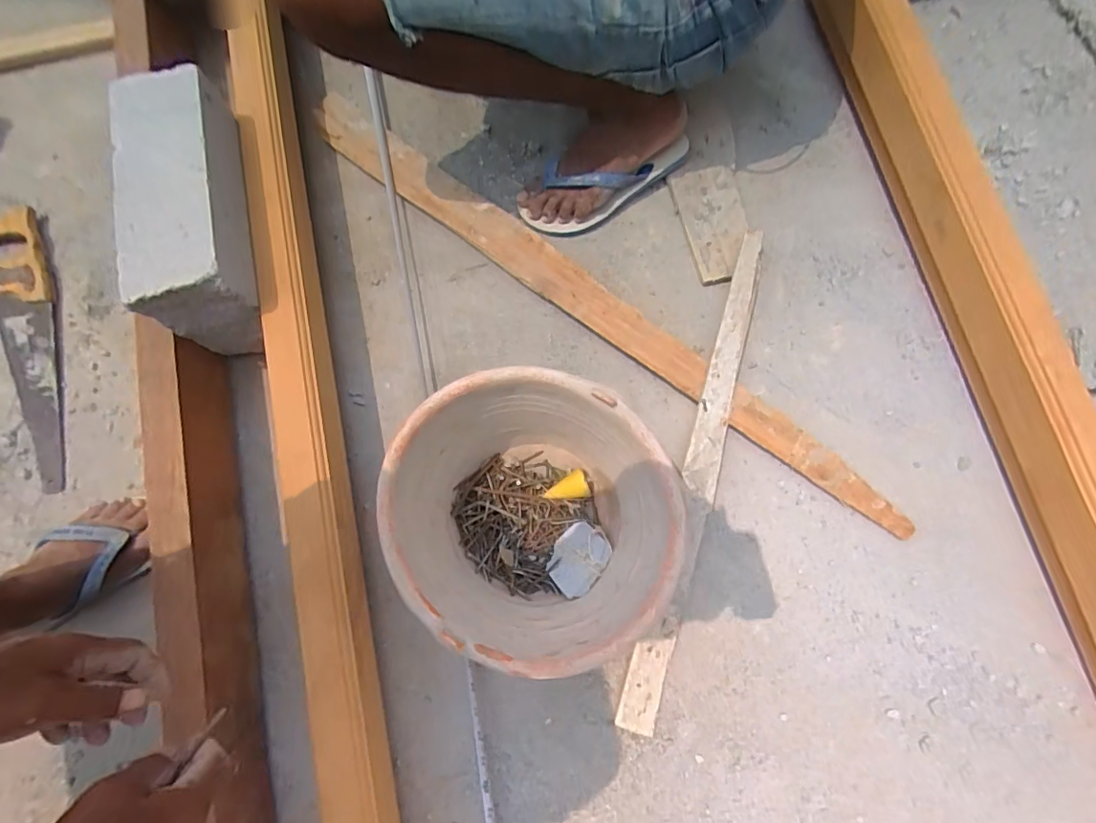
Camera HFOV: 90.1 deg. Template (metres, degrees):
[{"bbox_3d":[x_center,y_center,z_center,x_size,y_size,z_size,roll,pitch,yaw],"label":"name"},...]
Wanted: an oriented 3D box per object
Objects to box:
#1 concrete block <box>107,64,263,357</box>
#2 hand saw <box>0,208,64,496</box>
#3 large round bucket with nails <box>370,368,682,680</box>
[{"bbox_3d":[-0.410,-0.233,0.649,0.114,0.142,0.279,-10,76,-1],"label":"concrete block"},{"bbox_3d":[-0.713,-0.095,0.749,0.092,0.022,0.421,-23,78,-5],"label":"hand saw"},{"bbox_3d":[-0.013,0.113,0.588,0.249,0.204,0.265,0,77,0],"label":"large round bucket with nails"}]

